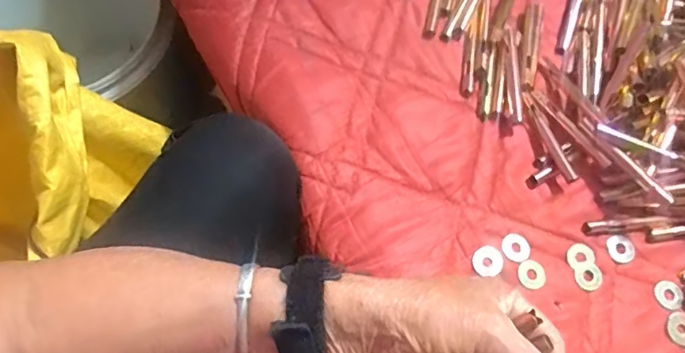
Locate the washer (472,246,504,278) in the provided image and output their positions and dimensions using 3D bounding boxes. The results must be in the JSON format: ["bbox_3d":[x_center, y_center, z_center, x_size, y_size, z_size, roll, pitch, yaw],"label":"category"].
[{"bbox_3d":[0.111,0.065,0.399,0.022,0.004,0.024,0,65,0],"label":"washer"}]

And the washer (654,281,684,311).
[{"bbox_3d":[0.255,0.093,0.407,0.022,0.004,0.022,1,70,-3],"label":"washer"}]

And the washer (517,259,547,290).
[{"bbox_3d":[0.143,0.075,0.398,0.022,0.006,0.021,-17,72,-10],"label":"washer"}]

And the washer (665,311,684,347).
[{"bbox_3d":[0.251,0.113,0.387,0.025,0.004,0.023,1,70,-3],"label":"washer"}]

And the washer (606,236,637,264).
[{"bbox_3d":[0.219,0.058,0.412,0.021,0.004,0.022,1,70,-3],"label":"washer"}]

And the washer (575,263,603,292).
[{"bbox_3d":[0.190,0.077,0.403,0.021,0.004,0.021,1,70,-3],"label":"washer"}]

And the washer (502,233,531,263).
[{"bbox_3d":[0.134,0.055,0.402,0.021,0.004,0.022,1,70,-3],"label":"washer"}]

